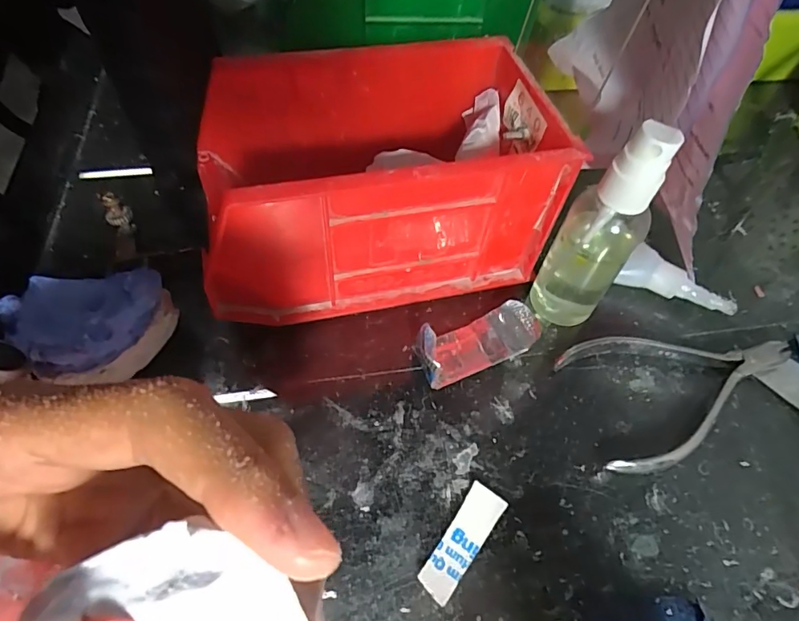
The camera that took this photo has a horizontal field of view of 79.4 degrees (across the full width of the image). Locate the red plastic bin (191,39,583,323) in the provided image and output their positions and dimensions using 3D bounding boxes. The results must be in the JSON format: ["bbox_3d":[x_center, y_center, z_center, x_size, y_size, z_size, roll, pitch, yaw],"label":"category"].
[{"bbox_3d":[-0.015,-0.064,0.248,0.165,0.092,0.099,-11,57,-11],"label":"red plastic bin"}]

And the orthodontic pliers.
[{"bbox_3d":[0.145,0.035,0.239,0.123,0.013,0.066,-12,57,-11],"label":"orthodontic pliers"}]

